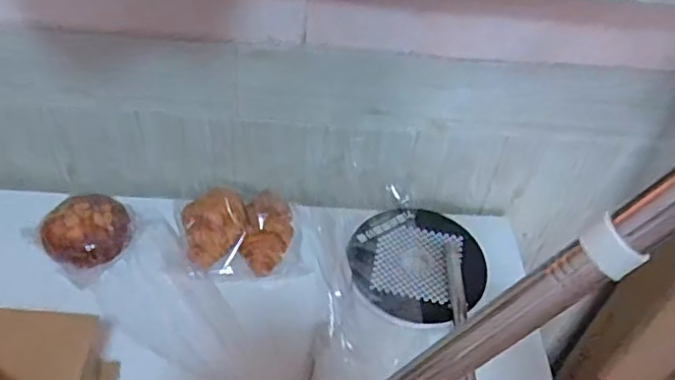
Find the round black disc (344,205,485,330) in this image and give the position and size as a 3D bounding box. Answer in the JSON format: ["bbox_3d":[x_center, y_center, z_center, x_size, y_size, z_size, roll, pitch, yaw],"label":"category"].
[{"bbox_3d":[0.101,0.095,0.799,0.181,0.014,0.167,4,47,-4],"label":"round black disc"}]

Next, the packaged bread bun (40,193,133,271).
[{"bbox_3d":[-0.310,0.048,0.773,0.089,0.049,0.089,4,47,-4],"label":"packaged bread bun"}]

